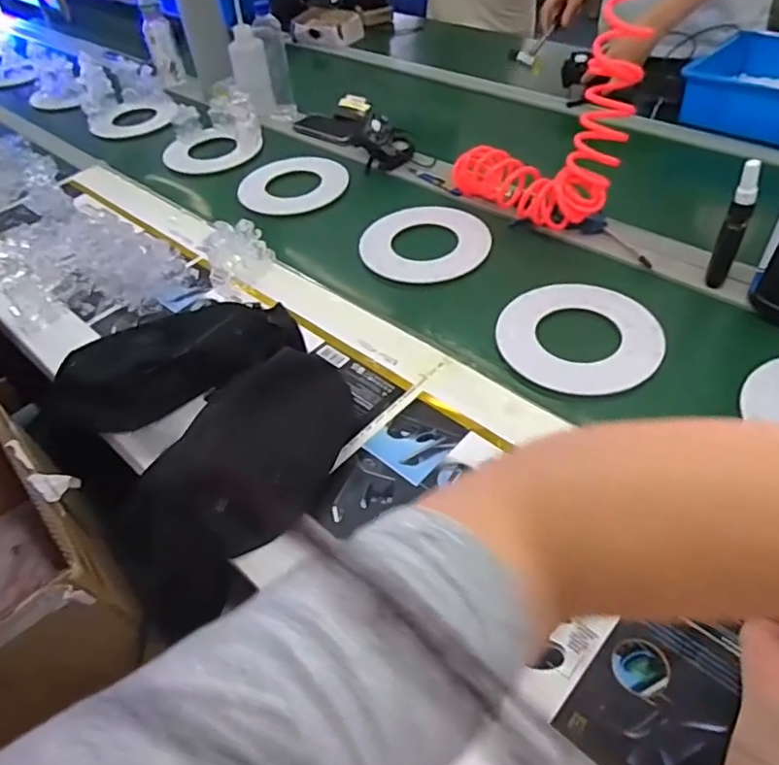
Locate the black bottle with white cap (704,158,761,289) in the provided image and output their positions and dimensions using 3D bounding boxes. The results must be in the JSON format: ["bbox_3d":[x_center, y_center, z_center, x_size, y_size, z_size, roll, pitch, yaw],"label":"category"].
[{"bbox_3d":[0.424,-0.189,0.723,0.027,0.169,0.027,21,53,25],"label":"black bottle with white cap"}]

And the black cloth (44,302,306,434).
[{"bbox_3d":[-0.274,-0.032,0.735,0.314,0.047,0.146,-21,48,-12],"label":"black cloth"}]

